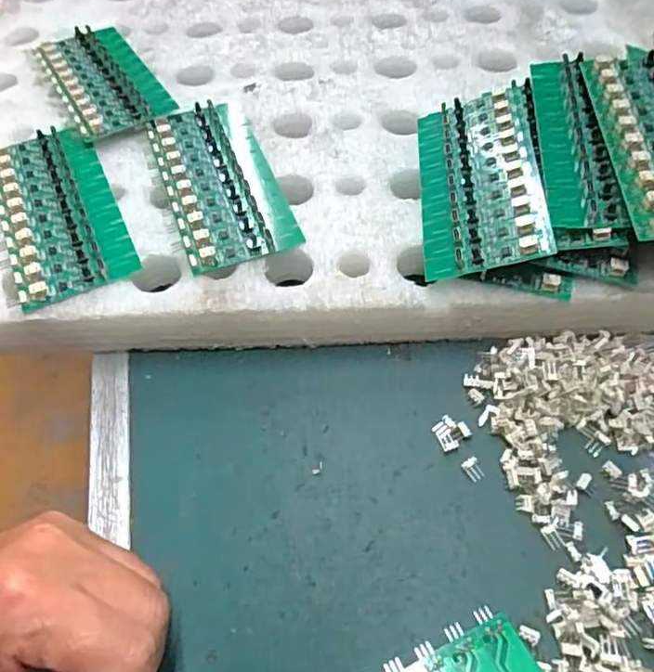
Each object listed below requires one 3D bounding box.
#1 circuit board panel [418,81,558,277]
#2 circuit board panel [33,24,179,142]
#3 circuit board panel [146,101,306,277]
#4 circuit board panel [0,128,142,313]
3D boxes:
[{"bbox_3d":[0.081,-0.089,0.337,0.063,0.007,0.136,-11,51,20],"label":"circuit board panel"},{"bbox_3d":[-0.154,-0.178,0.419,0.060,0.011,0.134,-27,57,-15],"label":"circuit board panel"},{"bbox_3d":[-0.063,-0.093,0.358,0.061,0.009,0.131,-18,55,-9],"label":"circuit board panel"},{"bbox_3d":[-0.153,-0.073,0.347,0.061,0.008,0.131,-22,56,-12],"label":"circuit board panel"}]

